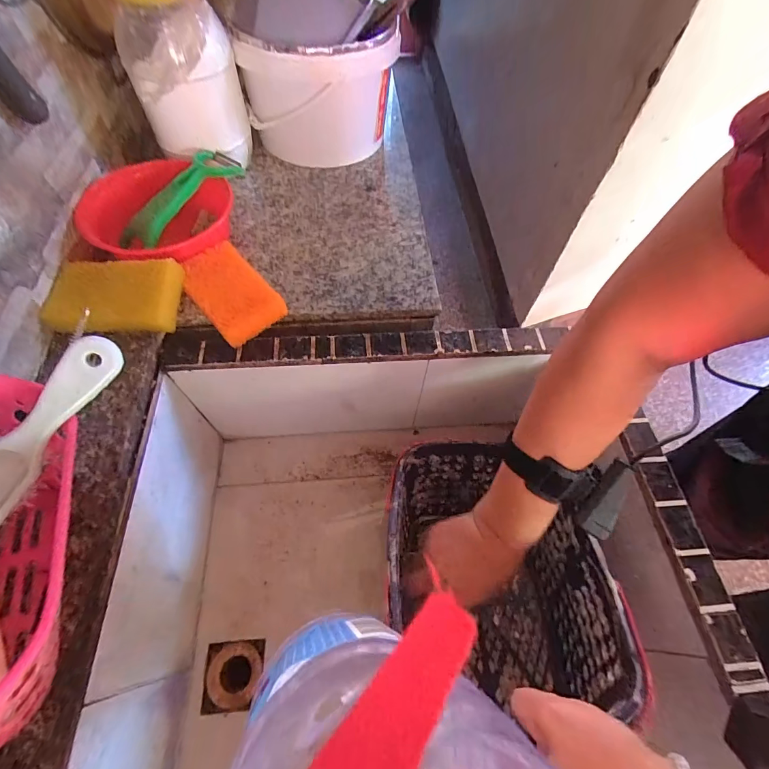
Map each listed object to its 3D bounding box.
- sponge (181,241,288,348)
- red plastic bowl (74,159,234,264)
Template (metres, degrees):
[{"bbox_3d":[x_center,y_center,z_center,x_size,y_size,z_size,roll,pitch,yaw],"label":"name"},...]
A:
[{"bbox_3d":[-0.178,-0.105,0.442,0.074,0.035,0.124,-37,68,-21],"label":"sponge"},{"bbox_3d":[-0.269,-0.207,0.482,0.162,0.065,0.162,1,60,-2],"label":"red plastic bowl"}]

